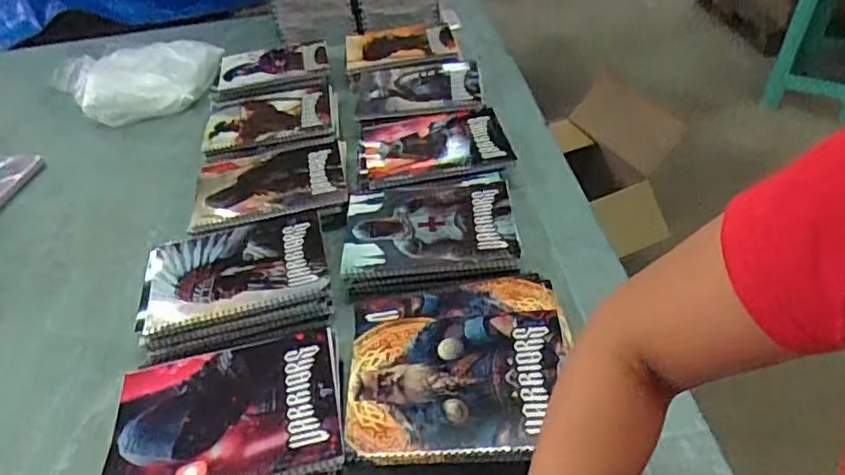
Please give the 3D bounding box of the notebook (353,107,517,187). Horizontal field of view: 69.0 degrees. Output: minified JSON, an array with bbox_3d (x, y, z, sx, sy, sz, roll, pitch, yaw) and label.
[{"bbox_3d":[0.015,-0.125,0.835,0.202,0.024,0.169,-9,42,-11],"label":"notebook"}]

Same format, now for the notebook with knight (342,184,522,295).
[{"bbox_3d":[0.007,-0.014,0.711,0.194,0.018,0.156,-6,38,-1],"label":"notebook with knight"}]

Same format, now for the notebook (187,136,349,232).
[{"bbox_3d":[-0.199,-0.077,0.807,0.202,0.018,0.164,-12,39,-8],"label":"notebook"}]

